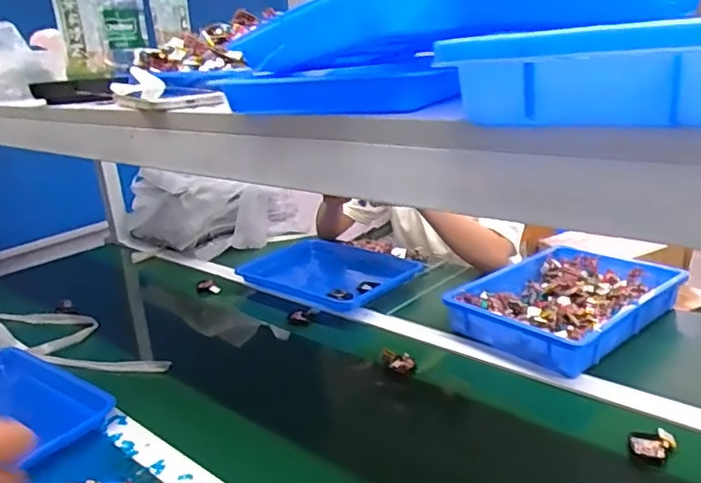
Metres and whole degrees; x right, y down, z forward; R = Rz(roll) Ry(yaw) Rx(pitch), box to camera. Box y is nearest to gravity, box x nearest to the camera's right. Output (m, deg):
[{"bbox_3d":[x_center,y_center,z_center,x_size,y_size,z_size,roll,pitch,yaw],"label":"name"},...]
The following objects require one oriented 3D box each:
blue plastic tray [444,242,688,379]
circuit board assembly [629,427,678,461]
[{"bbox_3d":[0.369,0.099,0.987,0.378,0.053,0.260,-19,24,-36],"label":"blue plastic tray"},{"bbox_3d":[0.349,0.234,0.663,0.047,0.017,0.038,6,22,27],"label":"circuit board assembly"}]

